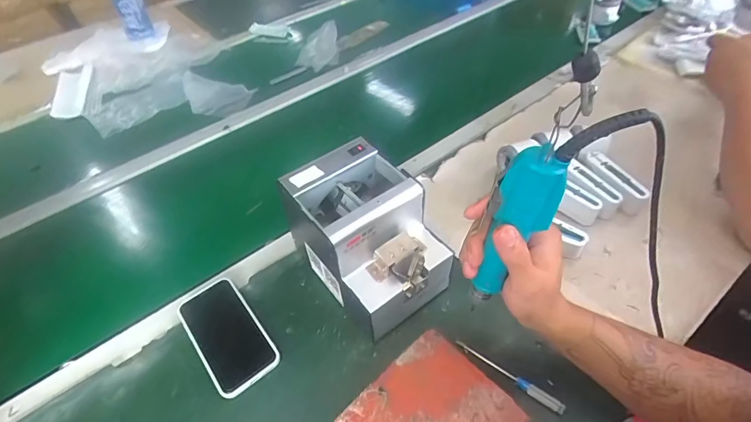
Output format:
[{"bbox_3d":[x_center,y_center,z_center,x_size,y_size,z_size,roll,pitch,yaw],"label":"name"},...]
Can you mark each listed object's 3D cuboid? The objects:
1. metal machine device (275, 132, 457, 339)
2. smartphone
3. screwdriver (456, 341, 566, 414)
[{"bbox_3d":[-0.007,0.032,0.490,0.126,0.145,0.169,-33,54,-22],"label":"metal machine device"},{"bbox_3d":[-0.180,0.148,0.493,0.075,0.016,0.147,-33,54,-22],"label":"smartphone"},{"bbox_3d":[0.146,0.179,0.447,0.124,0.012,0.012,31,58,28],"label":"screwdriver"}]

